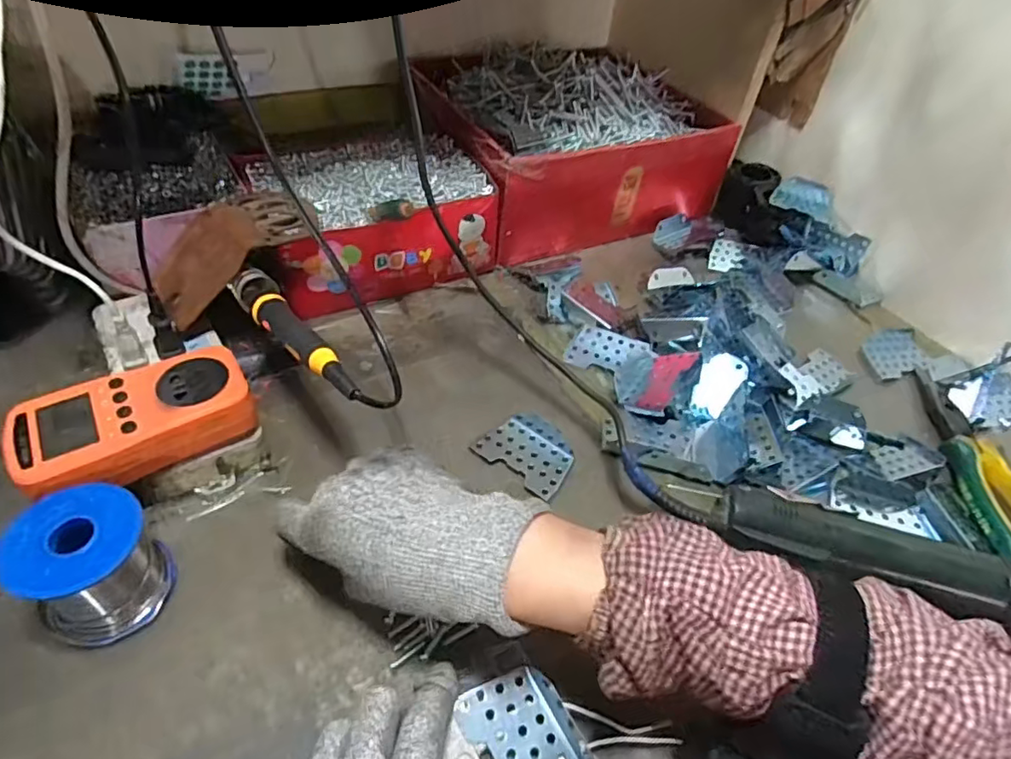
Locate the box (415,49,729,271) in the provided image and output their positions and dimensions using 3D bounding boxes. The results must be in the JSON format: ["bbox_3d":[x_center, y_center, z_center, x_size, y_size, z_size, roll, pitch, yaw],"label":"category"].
[{"bbox_3d":[0.074,-0.280,0.680,0.304,0.119,0.250,-15,50,-21],"label":"box"}]

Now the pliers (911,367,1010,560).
[{"bbox_3d":[0.368,0.058,0.463,0.045,0.025,0.191,9,45,1],"label":"pliers"}]

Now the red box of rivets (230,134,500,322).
[{"bbox_3d":[-0.126,-0.157,0.564,0.209,0.088,0.159,-21,52,-26],"label":"red box of rivets"}]

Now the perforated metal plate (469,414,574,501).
[{"bbox_3d":[0.020,0.053,0.437,0.068,0.008,0.058,33,51,23],"label":"perforated metal plate"}]

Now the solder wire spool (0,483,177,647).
[{"bbox_3d":[-0.224,0.100,0.318,0.058,0.064,0.062,4,45,-4],"label":"solder wire spool"}]

